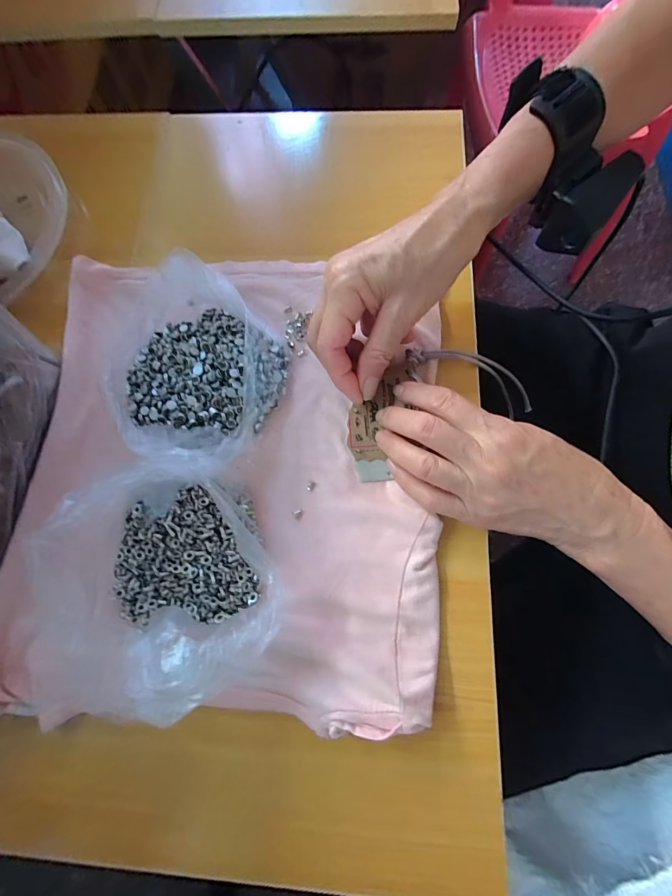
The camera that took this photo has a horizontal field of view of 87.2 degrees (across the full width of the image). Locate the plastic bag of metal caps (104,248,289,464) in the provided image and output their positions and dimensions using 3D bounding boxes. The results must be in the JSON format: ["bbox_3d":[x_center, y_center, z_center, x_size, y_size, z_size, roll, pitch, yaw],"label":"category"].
[{"bbox_3d":[-0.109,-0.062,0.254,0.147,0.039,0.129,37,78,12],"label":"plastic bag of metal caps"}]

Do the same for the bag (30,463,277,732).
[{"bbox_3d":[-0.102,0.078,0.204,0.140,0.053,0.134,16,75,7],"label":"bag"}]

